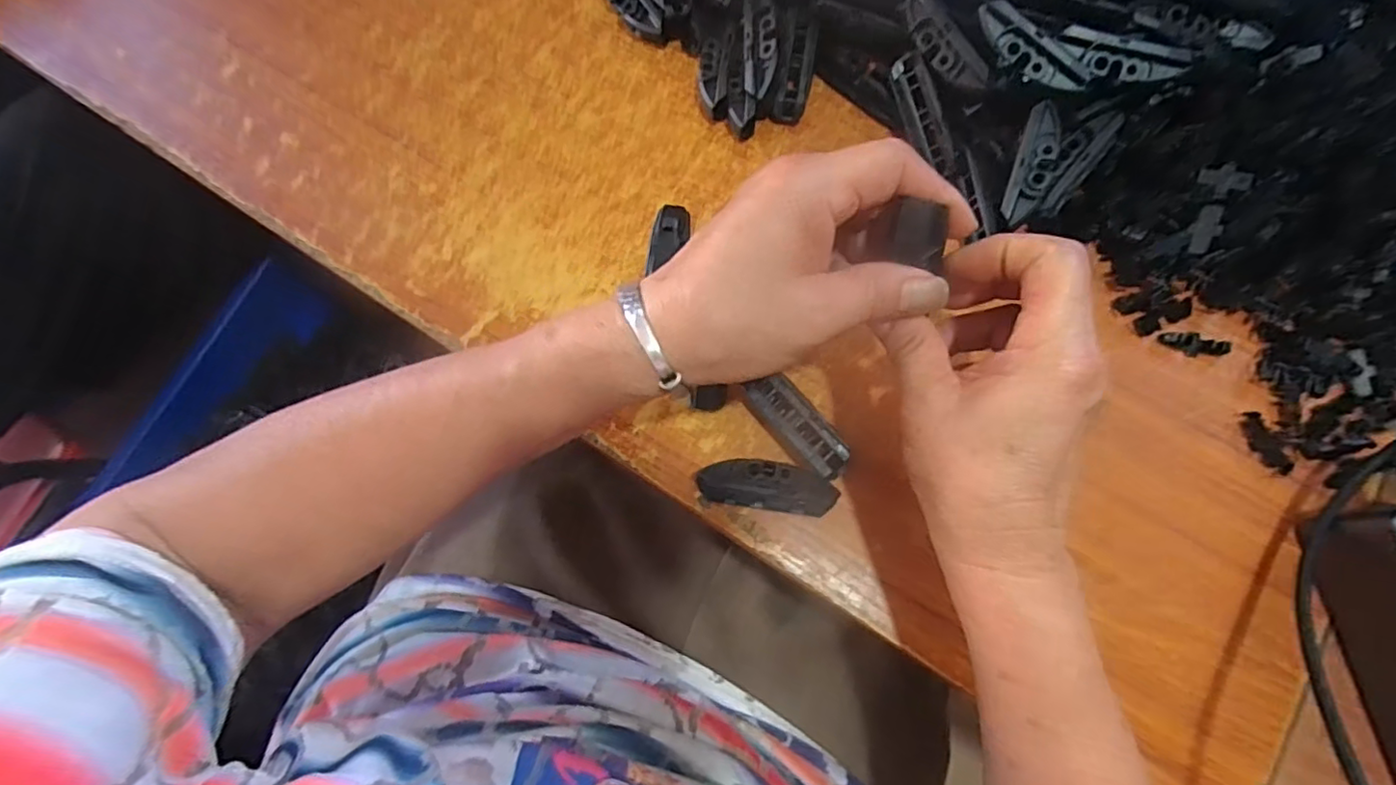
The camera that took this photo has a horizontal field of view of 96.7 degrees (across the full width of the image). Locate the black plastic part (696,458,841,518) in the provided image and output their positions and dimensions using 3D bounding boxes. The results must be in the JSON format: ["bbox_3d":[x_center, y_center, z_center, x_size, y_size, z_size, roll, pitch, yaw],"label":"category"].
[{"bbox_3d":[0.037,0.048,0.323,0.070,0.020,0.023,8,74,4],"label":"black plastic part"}]

